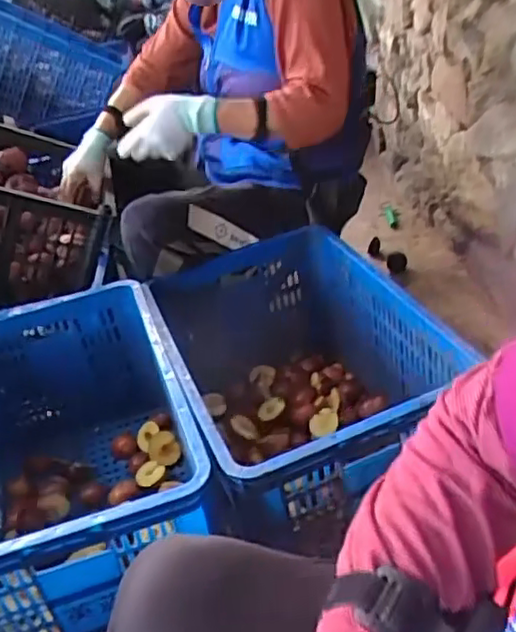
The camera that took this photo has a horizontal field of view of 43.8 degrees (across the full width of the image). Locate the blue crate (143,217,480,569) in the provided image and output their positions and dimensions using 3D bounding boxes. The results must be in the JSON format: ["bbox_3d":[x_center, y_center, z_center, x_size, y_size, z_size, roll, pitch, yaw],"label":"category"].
[{"bbox_3d":[0.067,0.118,1.108,0.385,0.328,0.573,-15,35,-13],"label":"blue crate"}]

